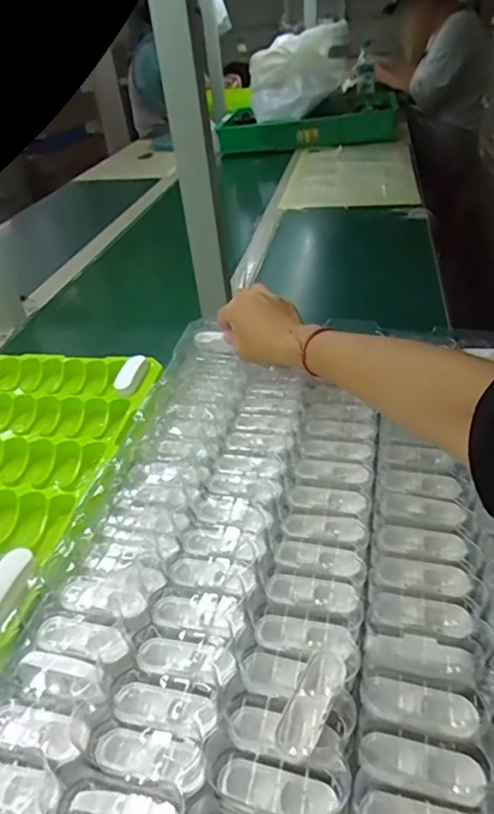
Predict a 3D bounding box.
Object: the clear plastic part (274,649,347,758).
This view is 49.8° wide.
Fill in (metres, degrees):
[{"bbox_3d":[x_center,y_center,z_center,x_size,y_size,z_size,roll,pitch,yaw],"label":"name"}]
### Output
[{"bbox_3d":[0.039,0.171,0.312,0.024,0.017,0.066,16,42,27],"label":"clear plastic part"}]

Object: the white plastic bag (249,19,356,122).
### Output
[{"bbox_3d":[0.159,-0.999,1.583,0.295,0.208,0.121,-5,35,0],"label":"white plastic bag"}]

